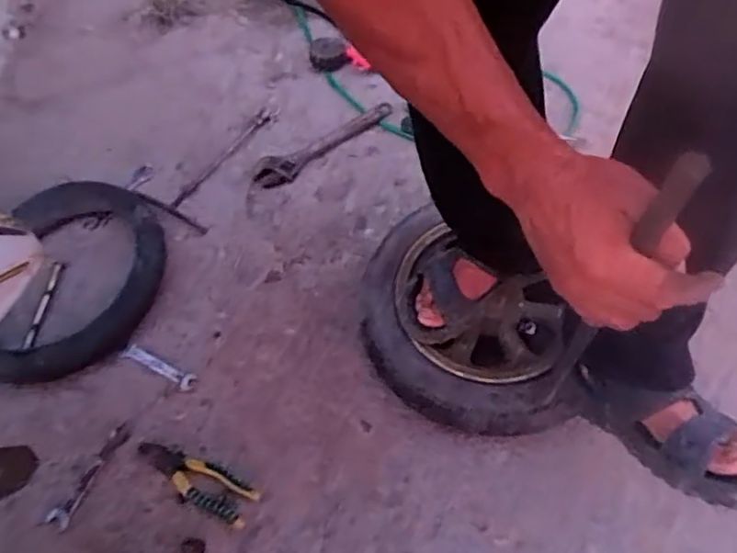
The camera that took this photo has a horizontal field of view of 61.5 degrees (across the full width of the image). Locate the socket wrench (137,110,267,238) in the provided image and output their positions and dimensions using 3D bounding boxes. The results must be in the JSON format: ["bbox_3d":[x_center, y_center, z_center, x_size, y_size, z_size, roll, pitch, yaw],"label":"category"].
[{"bbox_3d":[-0.291,-0.222,1.168,0.139,0.035,0.307,19,62,14],"label":"socket wrench"}]

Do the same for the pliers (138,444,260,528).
[{"bbox_3d":[-0.246,0.283,0.869,0.189,0.014,0.059,21,65,15],"label":"pliers"}]

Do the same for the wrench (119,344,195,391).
[{"bbox_3d":[-0.331,0.142,0.973,0.132,0.006,0.025,22,63,16],"label":"wrench"}]

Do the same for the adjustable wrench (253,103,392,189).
[{"bbox_3d":[-0.089,-0.254,1.176,0.291,0.024,0.068,-34,64,-14],"label":"adjustable wrench"}]

